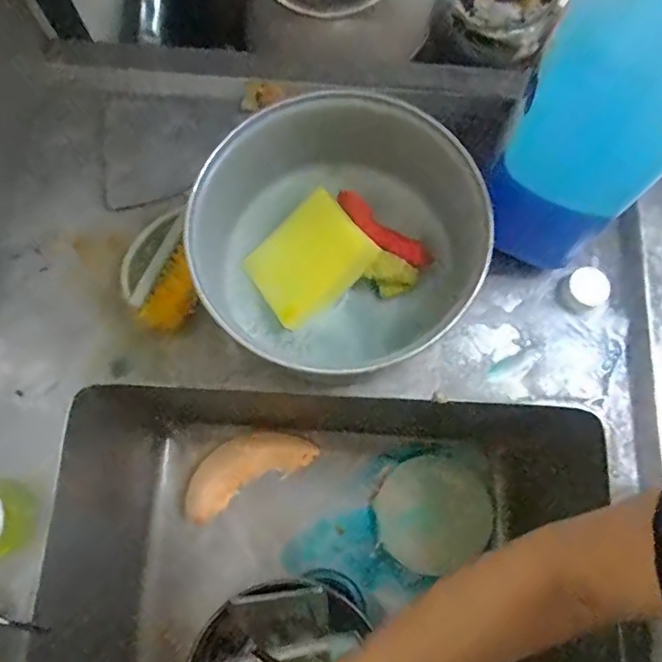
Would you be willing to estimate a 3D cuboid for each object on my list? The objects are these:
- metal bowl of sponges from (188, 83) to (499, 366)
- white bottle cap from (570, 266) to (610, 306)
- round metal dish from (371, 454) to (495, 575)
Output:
[{"bbox_3d":[0.007,-0.080,0.507,0.238,0.143,0.194,-12,74,-4],"label":"metal bowl of sponges"},{"bbox_3d":[0.259,-0.045,0.557,0.037,0.013,0.039,0,74,0],"label":"white bottle cap"},{"bbox_3d":[0.147,0.262,0.809,0.161,0.023,0.150,0,74,0],"label":"round metal dish"}]

